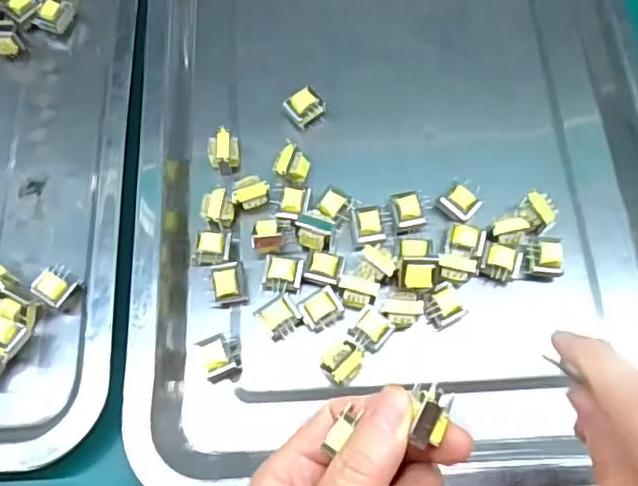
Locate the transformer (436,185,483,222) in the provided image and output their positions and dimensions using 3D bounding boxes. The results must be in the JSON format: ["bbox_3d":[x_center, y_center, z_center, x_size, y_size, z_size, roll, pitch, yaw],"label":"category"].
[{"bbox_3d":[0.077,-0.020,0.340,0.019,0.020,0.017,41,75,13],"label":"transformer"}]

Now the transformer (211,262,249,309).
[{"bbox_3d":[-0.047,0.022,0.324,0.017,0.019,0.019,-8,71,-3],"label":"transformer"}]

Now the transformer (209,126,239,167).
[{"bbox_3d":[-0.054,-0.053,0.351,0.017,0.013,0.021,-7,71,-2],"label":"transformer"}]

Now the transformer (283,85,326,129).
[{"bbox_3d":[-0.009,-0.077,0.360,0.021,0.015,0.017,-42,76,-13],"label":"transformer"}]

